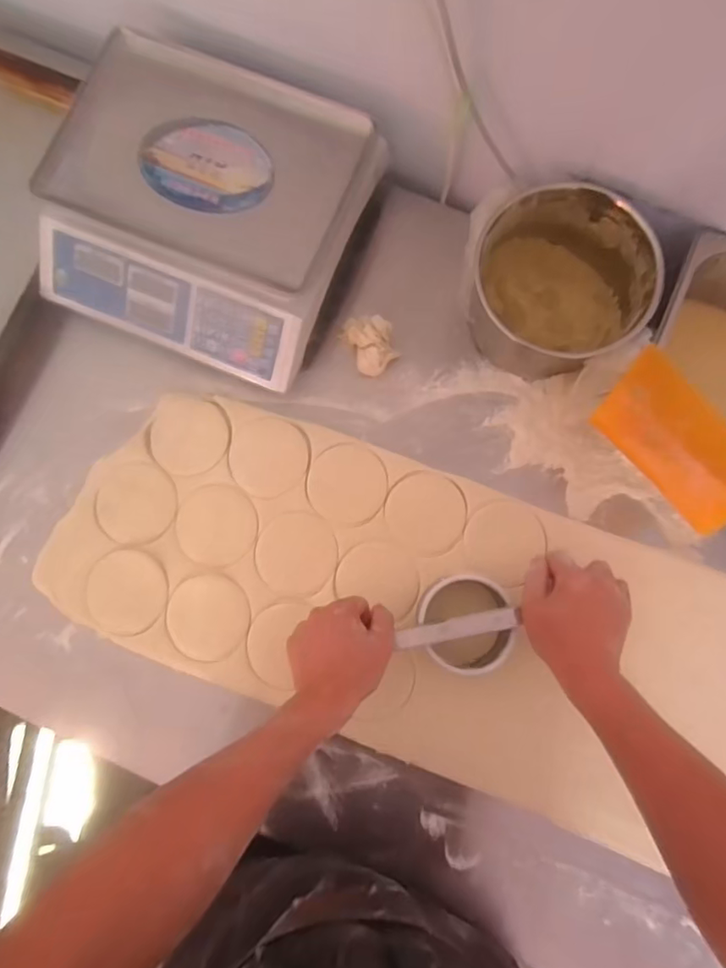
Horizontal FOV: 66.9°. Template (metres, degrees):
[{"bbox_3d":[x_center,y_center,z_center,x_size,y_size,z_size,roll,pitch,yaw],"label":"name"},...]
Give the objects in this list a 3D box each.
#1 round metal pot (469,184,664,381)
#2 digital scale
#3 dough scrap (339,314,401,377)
[{"bbox_3d":[0.224,-0.223,0.632,0.175,0.113,0.182,0,84,2],"label":"round metal pot"},{"bbox_3d":[-0.182,-0.317,0.650,0.324,0.110,0.312,22,85,4],"label":"digital scale"},{"bbox_3d":[0.009,-0.174,0.672,0.058,0.049,0.077,-28,84,-2],"label":"dough scrap"}]

